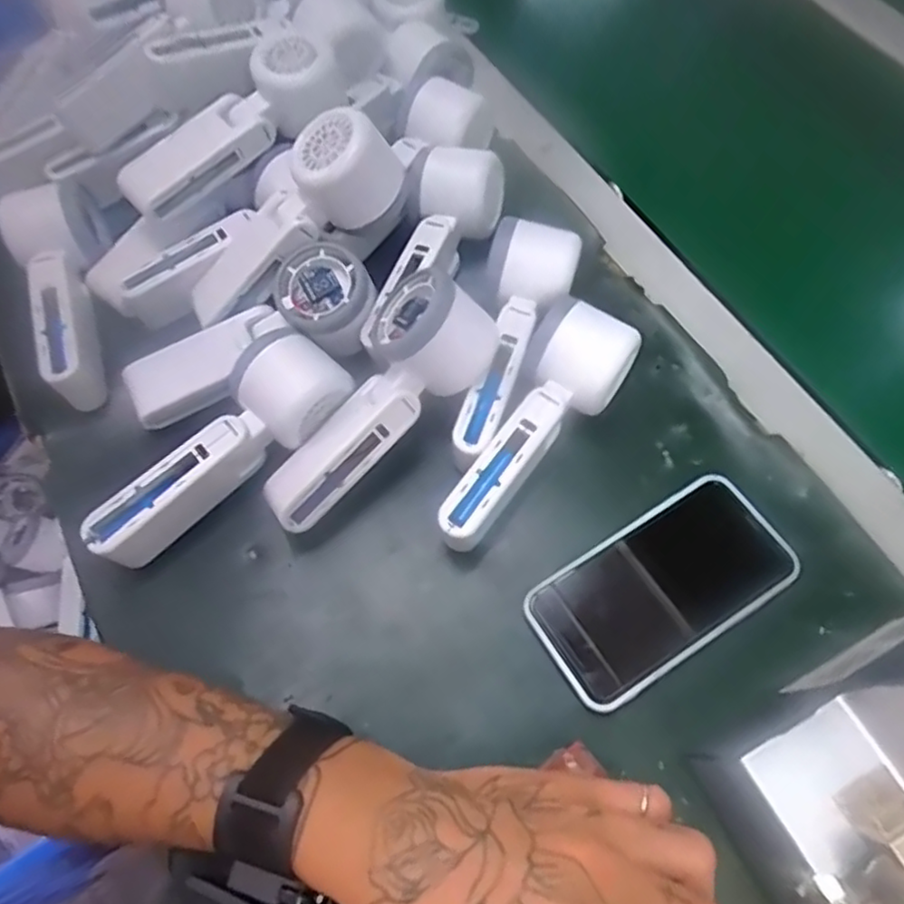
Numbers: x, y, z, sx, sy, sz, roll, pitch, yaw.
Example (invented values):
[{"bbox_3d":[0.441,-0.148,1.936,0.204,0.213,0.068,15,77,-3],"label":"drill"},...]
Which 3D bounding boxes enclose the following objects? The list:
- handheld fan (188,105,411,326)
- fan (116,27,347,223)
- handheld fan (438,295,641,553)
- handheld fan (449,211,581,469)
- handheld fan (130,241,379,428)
[{"bbox_3d":[-0.103,-0.141,0.420,0.160,0.069,0.054,-36,68,8],"label":"handheld fan"},{"bbox_3d":[-0.145,-0.214,0.439,0.165,0.048,0.054,-37,69,-2],"label":"fan"},{"bbox_3d":[0.042,-0.013,0.386,0.052,0.059,0.158,36,71,16],"label":"handheld fan"},{"bbox_3d":[0.036,-0.066,0.398,0.053,0.050,0.162,14,66,8],"label":"handheld fan"},{"bbox_3d":[-0.125,-0.069,0.420,0.167,0.054,0.060,-28,66,5],"label":"handheld fan"}]

